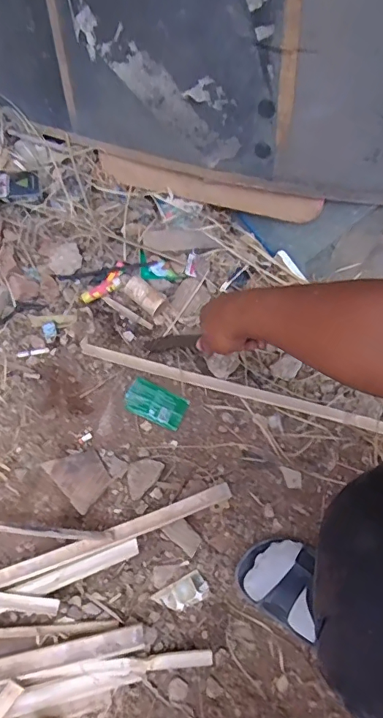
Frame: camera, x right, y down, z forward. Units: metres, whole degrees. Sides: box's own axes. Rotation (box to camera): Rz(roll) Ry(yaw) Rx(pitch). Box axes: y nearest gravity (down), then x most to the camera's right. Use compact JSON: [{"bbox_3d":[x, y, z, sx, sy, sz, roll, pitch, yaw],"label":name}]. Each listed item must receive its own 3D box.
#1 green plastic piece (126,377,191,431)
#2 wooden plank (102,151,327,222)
[{"bbox_3d":[-0.056,0.070,0.751,0.095,0.005,0.054,23,64,9],"label":"green plastic piece"},{"bbox_3d":[0.017,-0.304,0.840,0.424,0.057,0.019,20,66,20],"label":"wooden plank"}]

